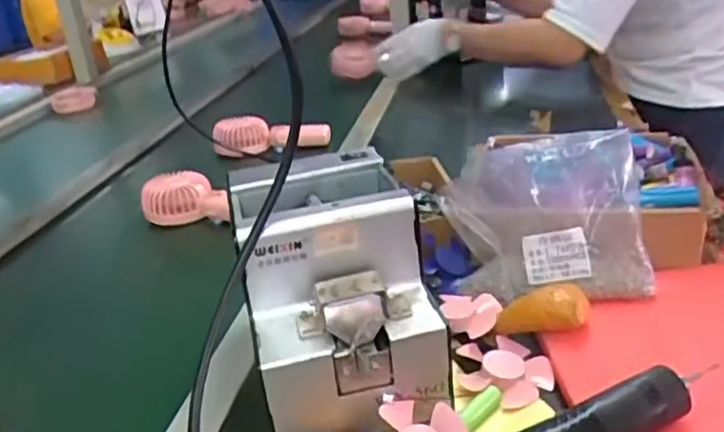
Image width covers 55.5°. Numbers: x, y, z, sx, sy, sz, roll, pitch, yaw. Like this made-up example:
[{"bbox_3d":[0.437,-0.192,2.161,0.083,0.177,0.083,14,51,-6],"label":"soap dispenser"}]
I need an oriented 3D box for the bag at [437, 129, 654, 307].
[{"bbox_3d":[0.163,-0.012,0.609,0.176,0.114,0.136,-2,24,9],"label":"bag"}]

